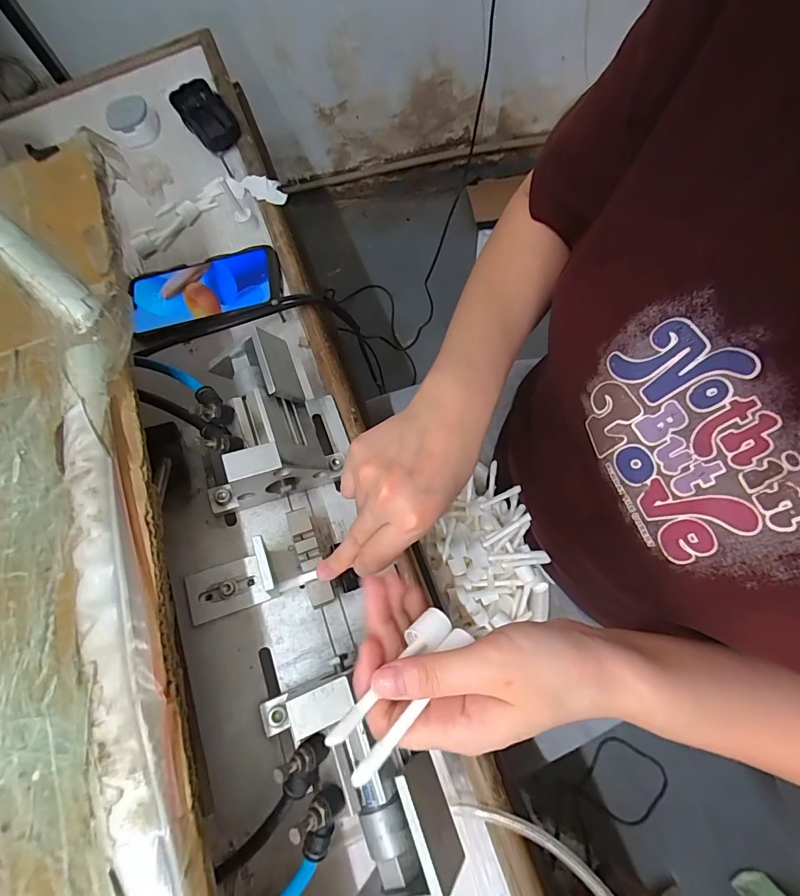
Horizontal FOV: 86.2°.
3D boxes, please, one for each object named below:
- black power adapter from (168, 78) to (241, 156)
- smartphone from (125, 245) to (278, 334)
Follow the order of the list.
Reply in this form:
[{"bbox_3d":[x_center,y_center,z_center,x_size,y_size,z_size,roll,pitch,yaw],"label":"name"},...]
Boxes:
[{"bbox_3d":[-0.247,-0.423,0.545,0.053,0.031,0.096,-35,75,-9],"label":"black power adapter"},{"bbox_3d":[-0.212,-0.172,0.460,0.164,0.011,0.079,-11,72,4],"label":"smartphone"}]

